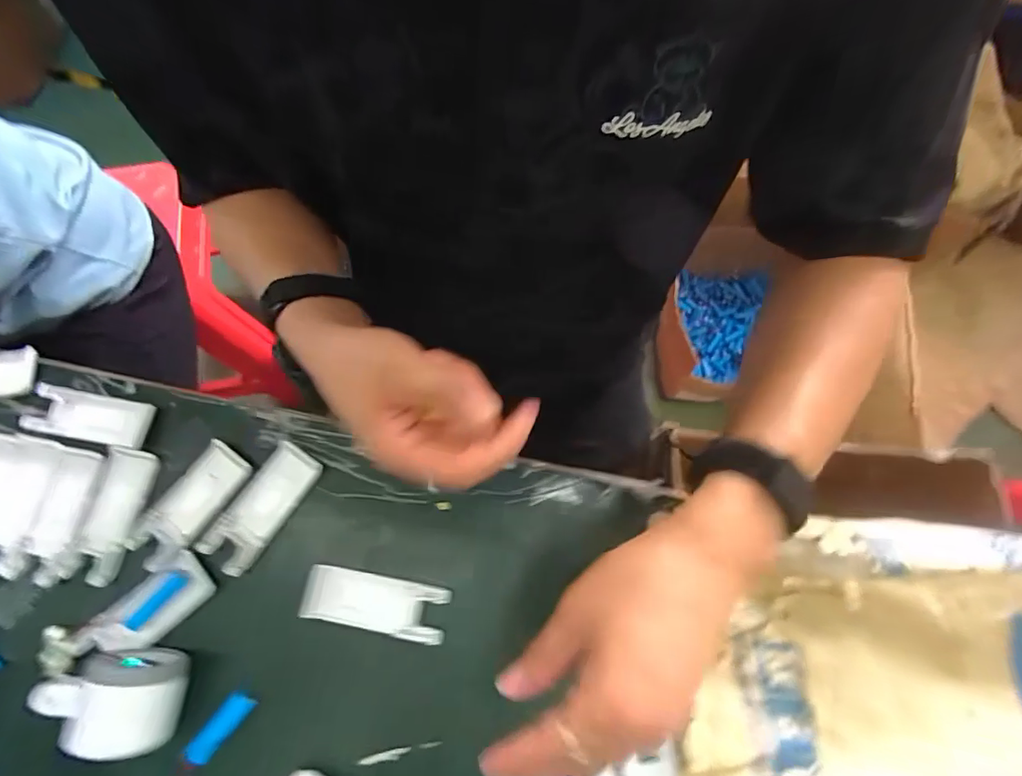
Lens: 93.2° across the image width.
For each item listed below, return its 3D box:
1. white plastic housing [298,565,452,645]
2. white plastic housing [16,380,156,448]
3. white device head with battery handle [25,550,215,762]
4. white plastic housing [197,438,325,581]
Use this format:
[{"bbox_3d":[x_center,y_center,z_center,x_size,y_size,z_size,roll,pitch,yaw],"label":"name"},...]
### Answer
[{"bbox_3d":[-0.105,0.166,0.375,0.110,0.009,0.040,11,73,3],"label":"white plastic housing"},{"bbox_3d":[-0.362,0.024,0.415,0.109,0.011,0.040,10,73,3],"label":"white plastic housing"},{"bbox_3d":[-0.289,0.186,0.345,0.116,0.044,0.122,-1,72,-1],"label":"white device head with battery handle"},{"bbox_3d":[-0.205,0.096,0.395,0.044,0.010,0.105,34,75,9],"label":"white plastic housing"}]

